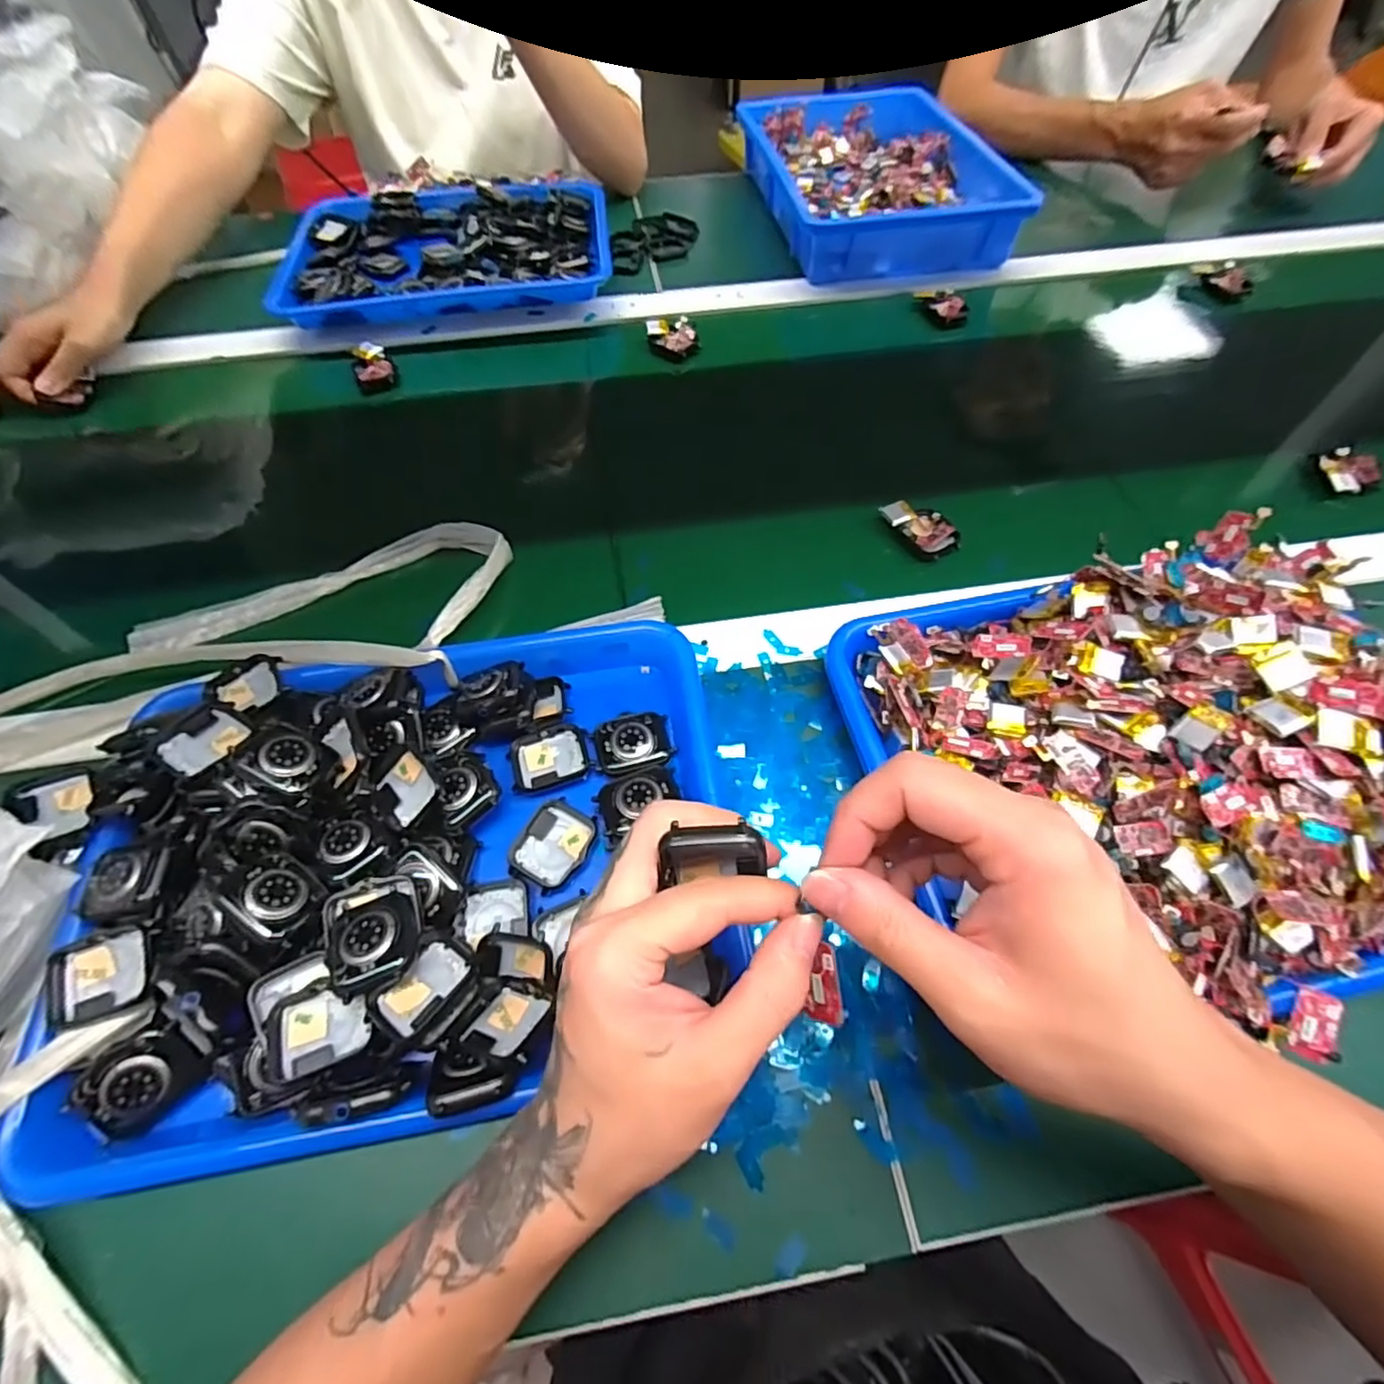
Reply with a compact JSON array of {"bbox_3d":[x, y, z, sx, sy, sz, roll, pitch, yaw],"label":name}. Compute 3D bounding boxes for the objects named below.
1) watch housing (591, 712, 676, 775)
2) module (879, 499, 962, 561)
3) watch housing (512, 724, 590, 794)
[{"bbox_3d":[-0.036,0.030,0.370,0.047,0.008,0.036,-8,60,-4],"label":"watch housing"},{"bbox_3d":[0.176,-0.127,0.473,0.040,0.010,0.056,-28,64,-15],"label":"module"},{"bbox_3d":[-0.084,0.038,0.368,0.043,0.009,0.037,-14,61,-7],"label":"watch housing"}]

